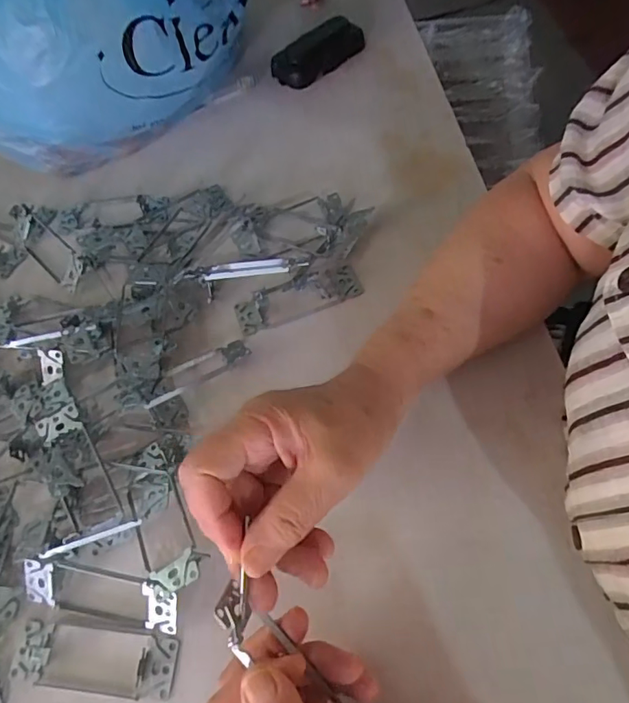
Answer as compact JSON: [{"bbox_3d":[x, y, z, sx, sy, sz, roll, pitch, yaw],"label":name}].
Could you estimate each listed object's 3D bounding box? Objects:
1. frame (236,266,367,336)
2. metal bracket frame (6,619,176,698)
[{"bbox_3d":[-0.015,-0.050,0.427,0.108,0.017,0.038,-21,63,-7],"label":"frame"},{"bbox_3d":[-0.142,0.194,0.317,0.106,0.016,0.038,2,63,5],"label":"metal bracket frame"}]

